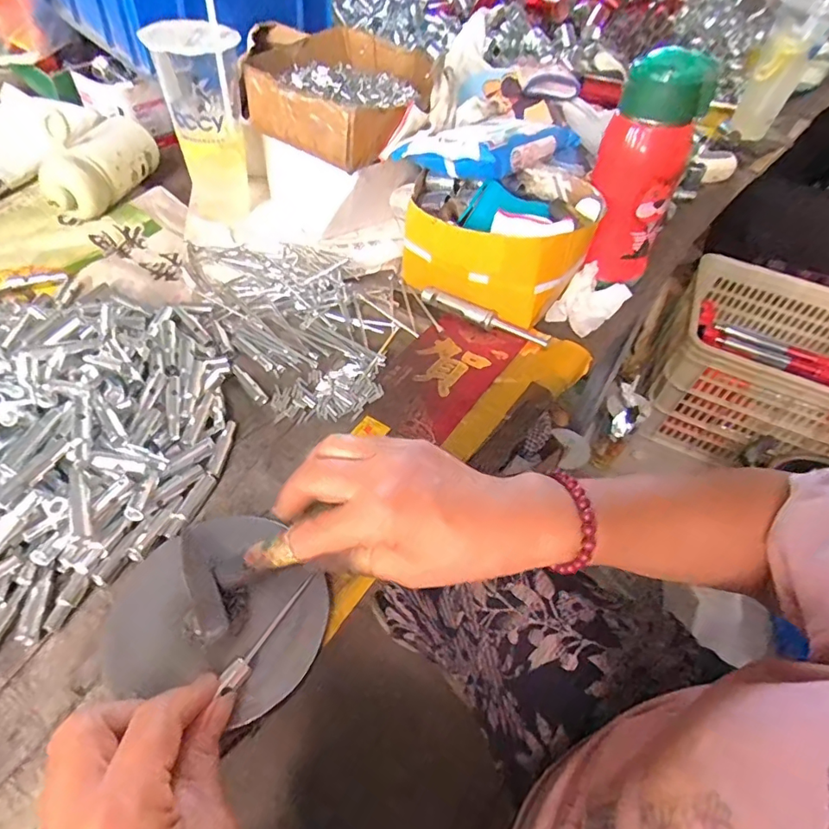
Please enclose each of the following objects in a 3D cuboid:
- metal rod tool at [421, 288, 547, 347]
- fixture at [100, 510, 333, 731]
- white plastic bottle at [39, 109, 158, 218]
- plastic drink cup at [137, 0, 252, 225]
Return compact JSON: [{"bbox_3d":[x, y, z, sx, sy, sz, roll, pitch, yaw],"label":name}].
[{"bbox_3d":[0.065,-0.096,0.499,0.134,0.012,0.013,28,54,16],"label":"metal rod tool"},{"bbox_3d":[-0.118,0.116,0.304,0.124,0.026,0.112,32,55,19],"label":"fixture"},{"bbox_3d":[-0.364,-0.289,0.587,0.062,0.080,0.148,12,51,4],"label":"white plastic bottle"},{"bbox_3d":[-0.221,-0.323,0.544,0.083,0.206,0.082,-11,53,-15],"label":"plastic drink cup"}]

